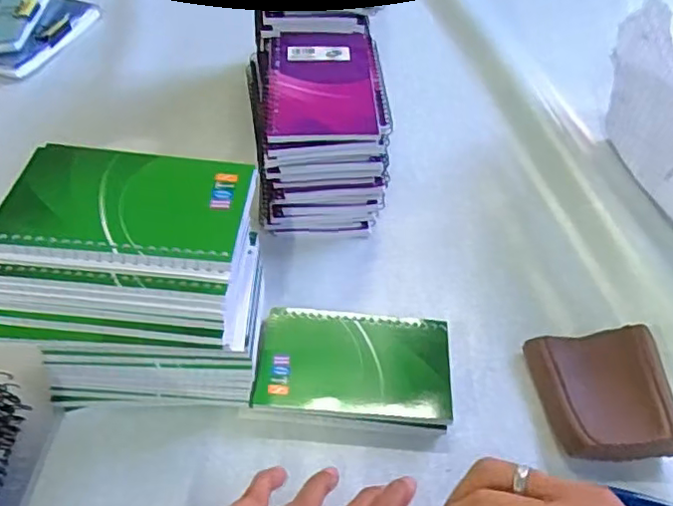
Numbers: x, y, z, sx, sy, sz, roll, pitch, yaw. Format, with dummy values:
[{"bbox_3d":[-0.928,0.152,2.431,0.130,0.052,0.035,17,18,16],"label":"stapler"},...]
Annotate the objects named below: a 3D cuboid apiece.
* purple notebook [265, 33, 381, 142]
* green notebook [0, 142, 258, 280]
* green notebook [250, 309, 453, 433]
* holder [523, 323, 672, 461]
[{"bbox_3d":[-0.011,-0.132,0.468,0.081,0.007,0.140,0,48,-3],"label":"purple notebook"},{"bbox_3d":[-0.114,-0.028,0.337,0.131,0.009,0.088,4,48,0],"label":"green notebook"},{"bbox_3d":[0.012,0.078,0.422,0.131,0.020,0.081,5,48,1],"label":"green notebook"},{"bbox_3d":[0.184,0.095,0.411,0.086,0.023,0.090,-1,48,-4],"label":"holder"}]

